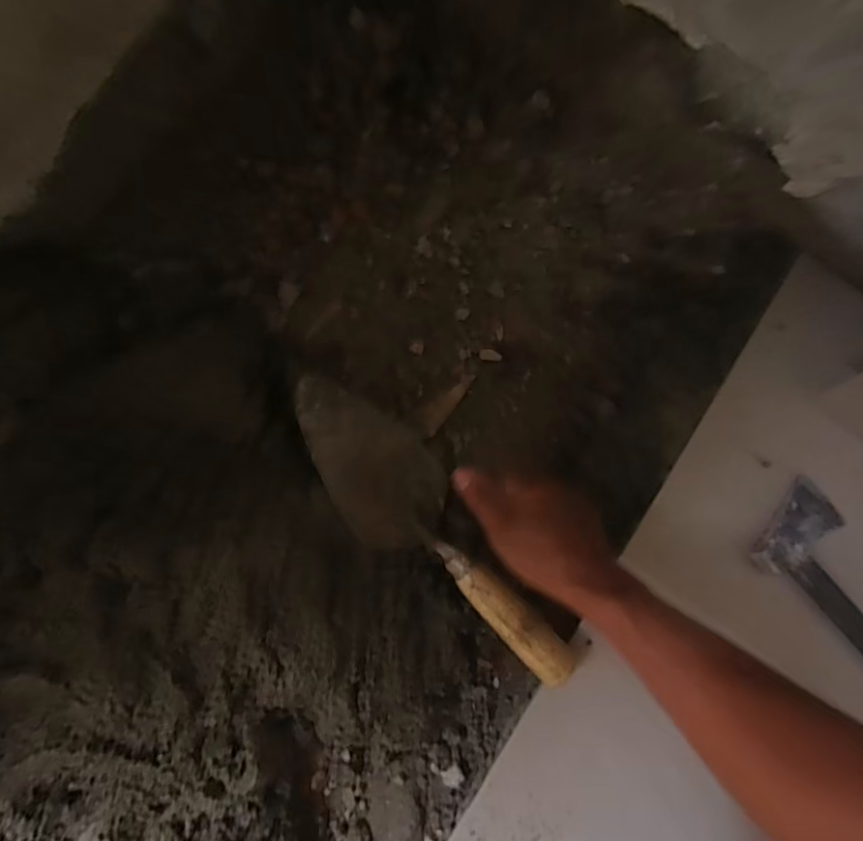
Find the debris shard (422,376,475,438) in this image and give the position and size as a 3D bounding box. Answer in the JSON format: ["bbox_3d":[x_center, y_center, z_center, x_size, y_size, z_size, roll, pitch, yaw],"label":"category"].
[{"bbox_3d":[0.014,-0.016,0.507,0.018,0.004,0.071,37,79,-1],"label":"debris shard"}]

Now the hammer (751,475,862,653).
[{"bbox_3d":[0.399,0.177,0.477,0.271,0.022,0.092,45,79,1],"label":"hammer"}]

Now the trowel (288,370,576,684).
[{"bbox_3d":[-0.006,0.085,0.445,0.088,0.046,0.299,-42,85,-9],"label":"trowel"}]

